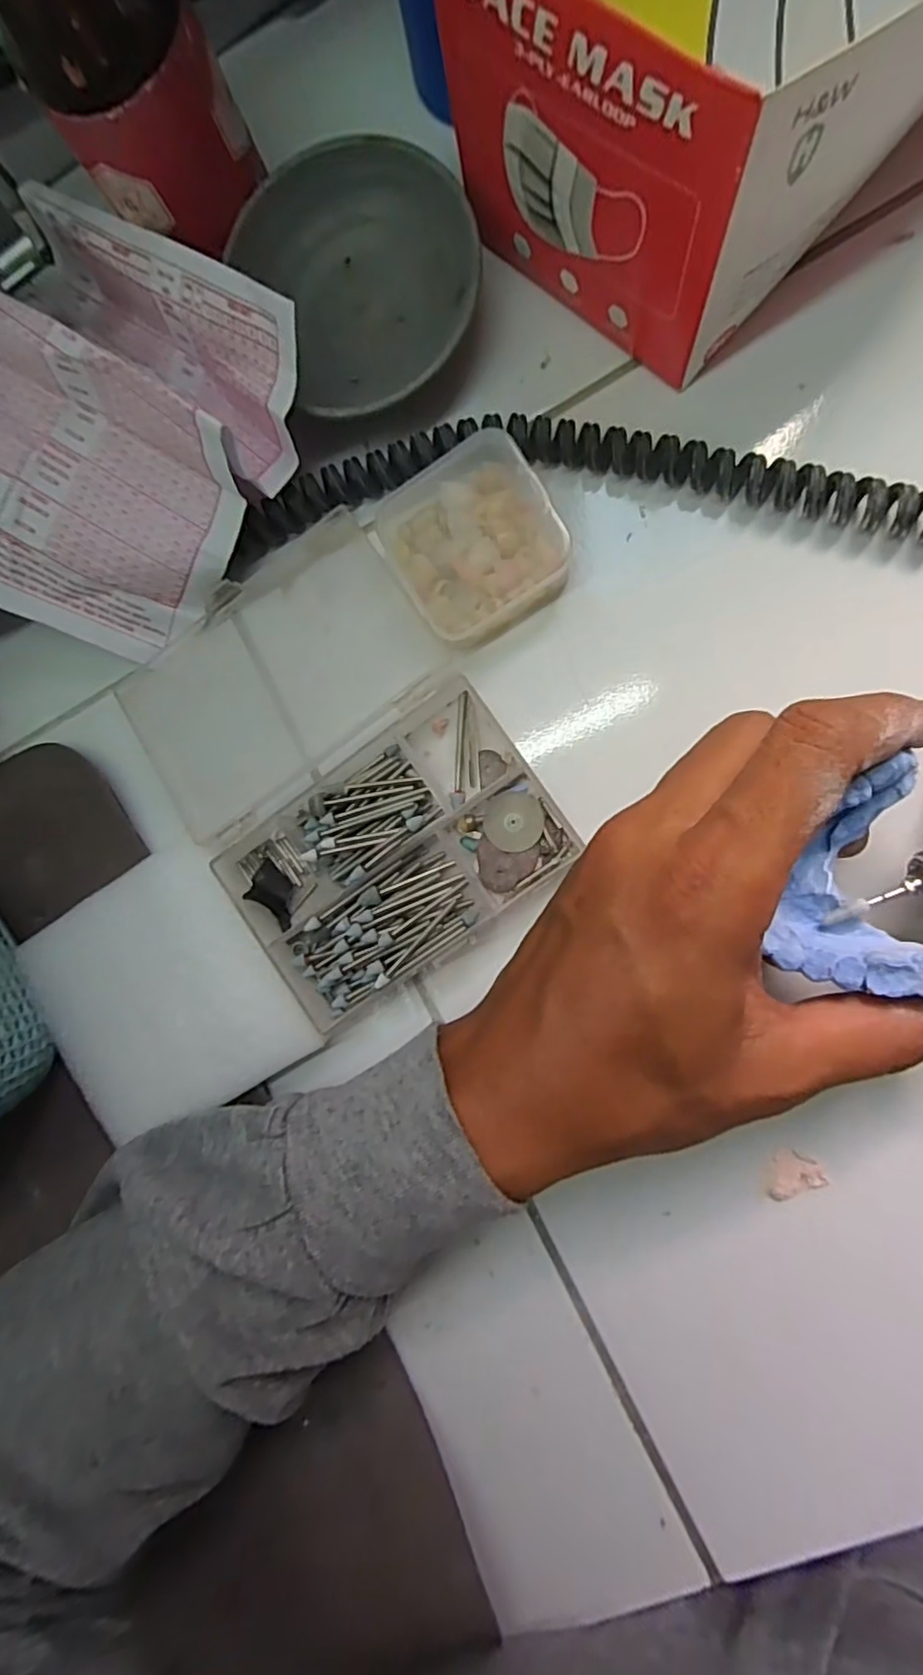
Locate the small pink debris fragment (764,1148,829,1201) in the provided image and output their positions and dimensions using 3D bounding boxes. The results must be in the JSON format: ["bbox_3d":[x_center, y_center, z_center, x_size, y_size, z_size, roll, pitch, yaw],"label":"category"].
[{"bbox_3d":[0.115,0.117,0.219,0.018,0.004,0.017,0,92,8],"label":"small pink debris fragment"}]

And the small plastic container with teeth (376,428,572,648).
[{"bbox_3d":[0.004,-0.105,0.223,0.056,0.018,0.061,-32,87,8],"label":"small plastic container with teeth"}]

